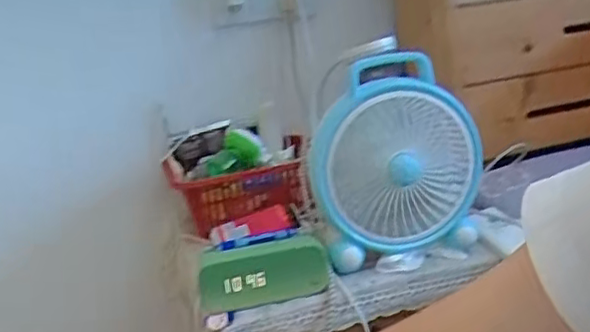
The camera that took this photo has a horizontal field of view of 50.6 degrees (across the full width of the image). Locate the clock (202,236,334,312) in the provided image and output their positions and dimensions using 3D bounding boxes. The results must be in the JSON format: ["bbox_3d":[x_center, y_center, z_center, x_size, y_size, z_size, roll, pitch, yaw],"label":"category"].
[{"bbox_3d":[-0.040,0.126,0.750,0.151,0.065,0.047,-10,16,-13],"label":"clock"}]

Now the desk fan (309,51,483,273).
[{"bbox_3d":[0.125,-0.007,0.767,0.197,0.242,0.082,-14,18,-25],"label":"desk fan"}]

